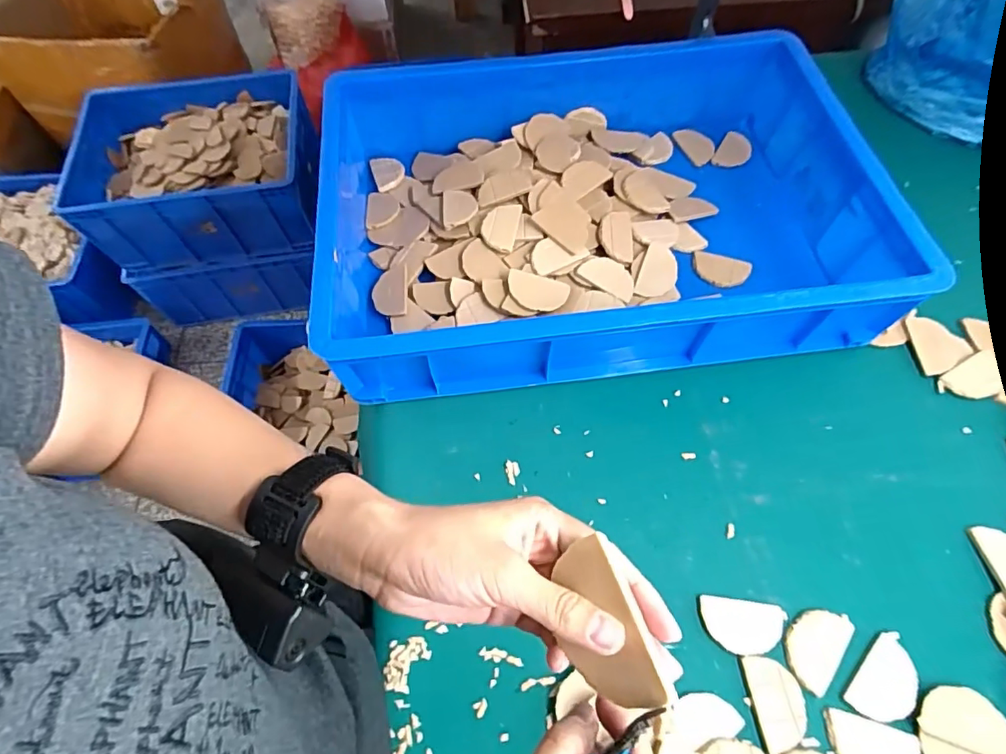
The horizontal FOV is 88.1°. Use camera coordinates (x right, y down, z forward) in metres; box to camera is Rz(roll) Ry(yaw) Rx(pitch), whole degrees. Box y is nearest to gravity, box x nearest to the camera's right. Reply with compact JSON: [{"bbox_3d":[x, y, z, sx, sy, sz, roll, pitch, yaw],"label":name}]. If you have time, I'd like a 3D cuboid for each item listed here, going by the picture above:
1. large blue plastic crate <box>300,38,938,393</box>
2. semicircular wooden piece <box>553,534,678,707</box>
[{"bbox_3d":[0.100,-0.207,0.621,0.595,0.123,0.418,-7,62,-3],"label":"large blue plastic crate"},{"bbox_3d":[0.042,0.110,0.228,0.039,0.005,0.067,-37,66,31],"label":"semicircular wooden piece"}]

